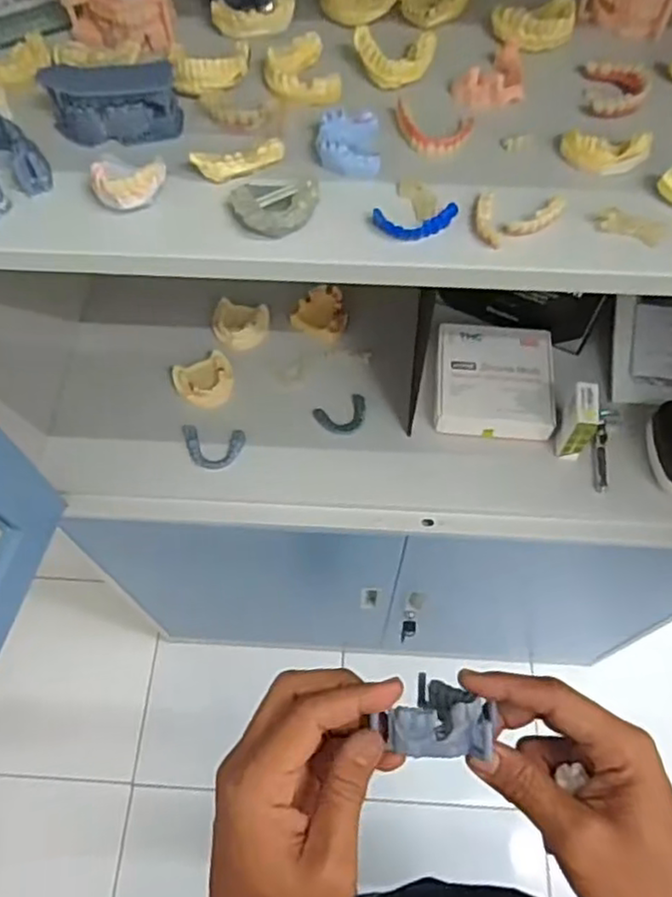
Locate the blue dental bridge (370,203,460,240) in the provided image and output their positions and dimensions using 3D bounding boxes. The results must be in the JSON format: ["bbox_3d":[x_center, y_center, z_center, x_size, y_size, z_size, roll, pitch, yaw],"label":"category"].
[{"bbox_3d":[0.054,-0.152,0.454,0.056,0.011,0.022,-7,62,-4],"label":"blue dental bridge"}]

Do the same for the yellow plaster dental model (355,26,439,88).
[{"bbox_3d":[0.047,-0.302,0.522,0.062,0.022,0.045,-2,62,-1],"label":"yellow plaster dental model"}]

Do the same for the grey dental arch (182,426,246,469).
[{"bbox_3d":[-0.151,-0.001,0.829,0.078,0.020,0.051,8,62,4],"label":"grey dental arch"}]

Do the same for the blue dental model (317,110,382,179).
[{"bbox_3d":[0.010,-0.218,0.483,0.044,0.019,0.059,-1,62,0],"label":"blue dental model"}]

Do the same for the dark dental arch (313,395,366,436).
[{"bbox_3d":[0.009,-0.040,0.848,0.062,0.018,0.042,-16,63,-8],"label":"dark dental arch"}]

